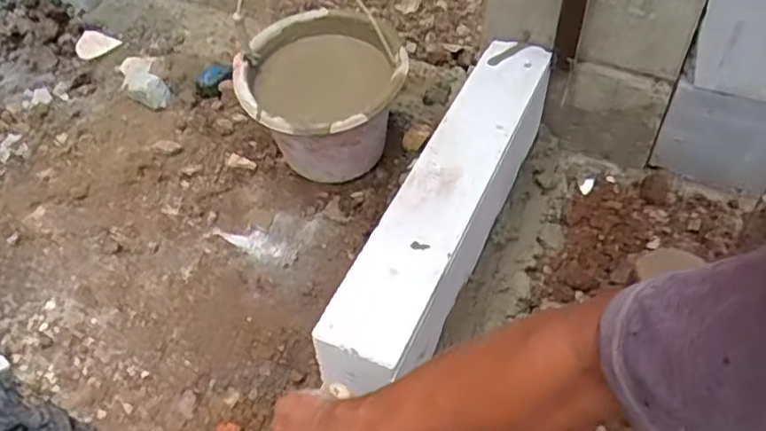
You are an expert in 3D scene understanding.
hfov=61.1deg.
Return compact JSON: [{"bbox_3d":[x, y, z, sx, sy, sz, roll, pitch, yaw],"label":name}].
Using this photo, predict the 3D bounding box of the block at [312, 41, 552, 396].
[{"bbox_3d":[0.098,-0.015,0.912,0.109,0.157,0.607,18,52,18],"label":"block"}]

